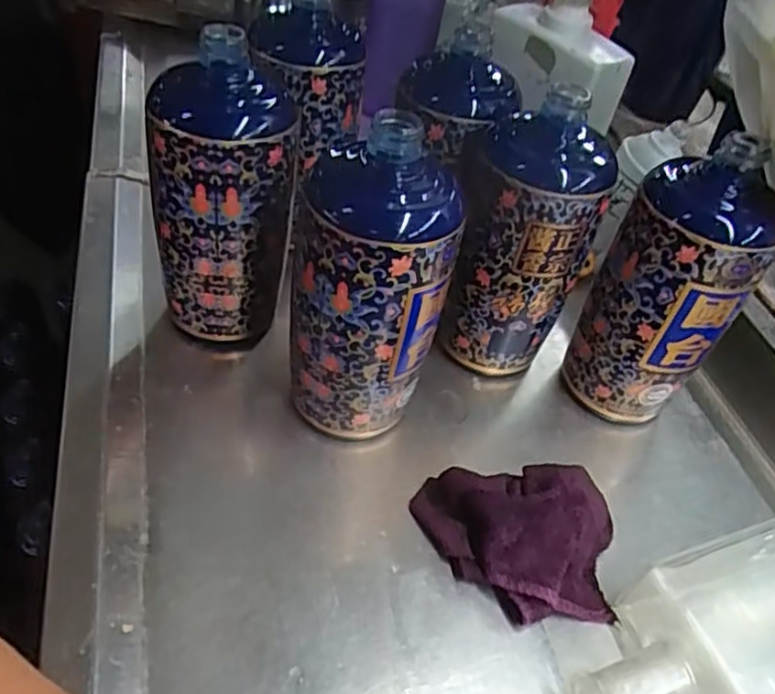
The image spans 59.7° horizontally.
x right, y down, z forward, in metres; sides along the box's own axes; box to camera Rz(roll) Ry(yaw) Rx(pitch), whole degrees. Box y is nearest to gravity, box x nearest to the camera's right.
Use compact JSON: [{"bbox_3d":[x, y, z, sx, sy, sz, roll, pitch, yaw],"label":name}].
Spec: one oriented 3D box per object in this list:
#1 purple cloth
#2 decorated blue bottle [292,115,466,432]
[{"bbox_3d":[0.073,0.099,0.360,0.106,0.041,0.077,3,47,-6],"label":"purple cloth"},{"bbox_3d":[-0.011,-0.023,0.368,0.078,0.181,0.068,22,48,11],"label":"decorated blue bottle"}]

